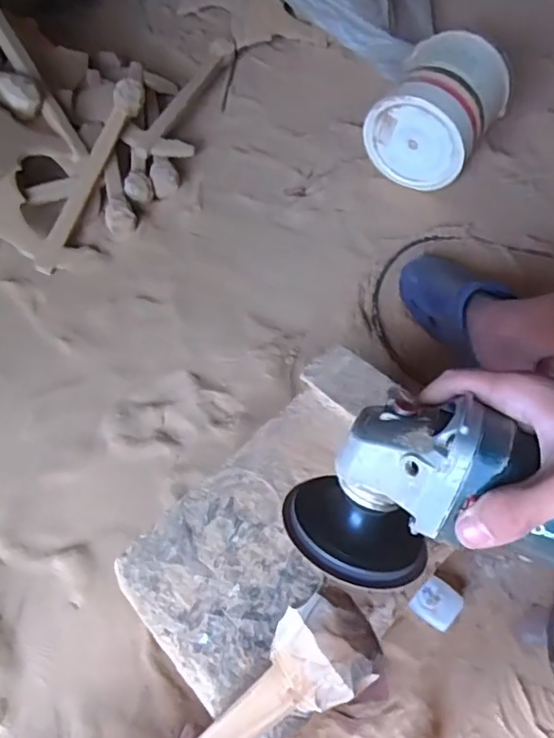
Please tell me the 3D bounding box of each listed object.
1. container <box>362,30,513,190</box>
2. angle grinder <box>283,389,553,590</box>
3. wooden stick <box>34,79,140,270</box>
[{"bbox_3d":[0.277,-0.445,0.974,0.190,0.183,0.192,24,61,17],"label":"container"},{"bbox_3d":[0.137,0.084,0.303,0.274,0.090,0.097,11,57,19],"label":"angle grinder"},{"bbox_3d":[-0.325,-0.336,0.976,0.052,0.048,0.381,20,80,15],"label":"wooden stick"}]

